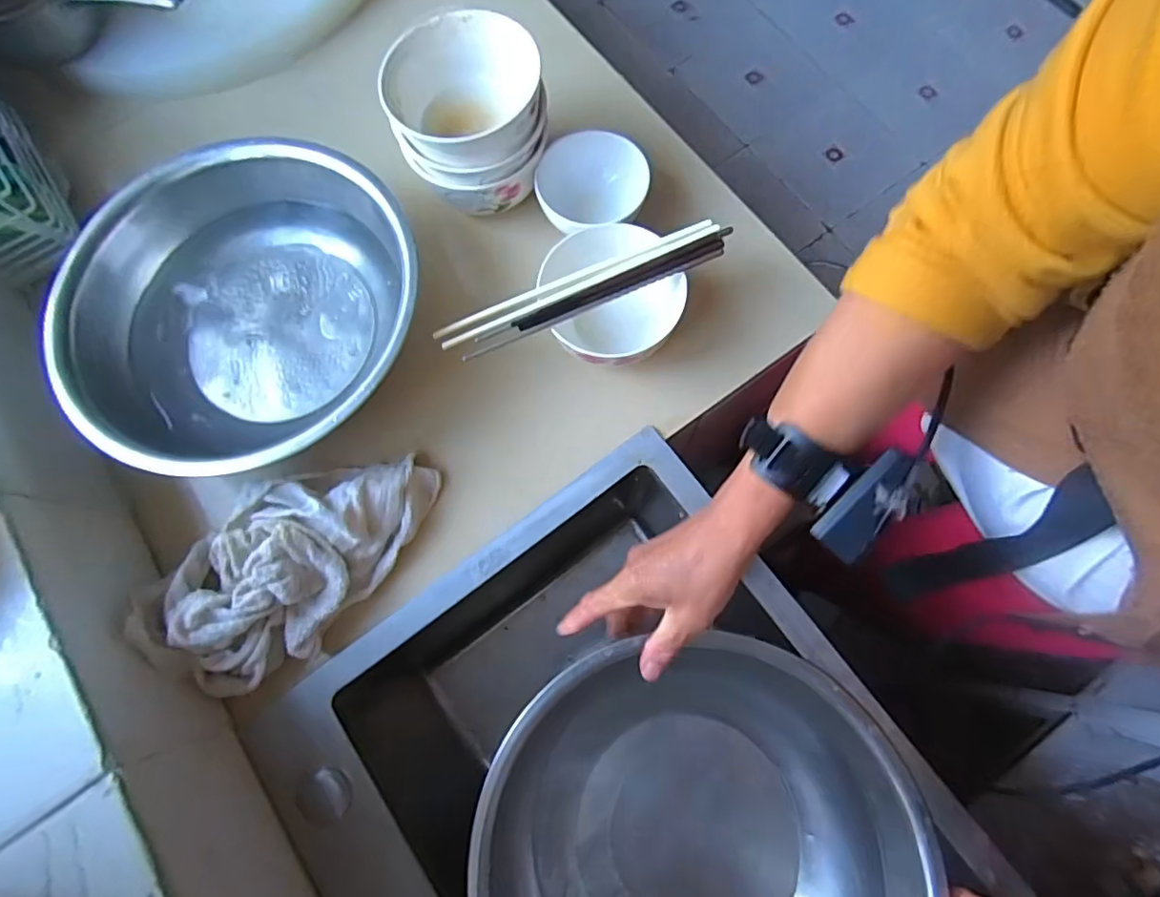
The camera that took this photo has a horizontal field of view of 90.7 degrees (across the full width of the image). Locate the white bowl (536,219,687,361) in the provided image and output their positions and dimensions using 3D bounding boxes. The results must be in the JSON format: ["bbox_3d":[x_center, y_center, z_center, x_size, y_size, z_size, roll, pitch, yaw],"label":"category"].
[{"bbox_3d":[0.024,-0.129,0.481,0.102,0.061,0.104,0,75,1],"label":"white bowl"}]

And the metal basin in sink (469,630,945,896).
[{"bbox_3d":[0.093,0.301,0.426,0.287,0.082,0.303,0,75,1],"label":"metal basin in sink"}]

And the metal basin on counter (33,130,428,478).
[{"bbox_3d":[-0.267,-0.112,0.475,0.273,0.075,0.274,0,75,1],"label":"metal basin on counter"}]

